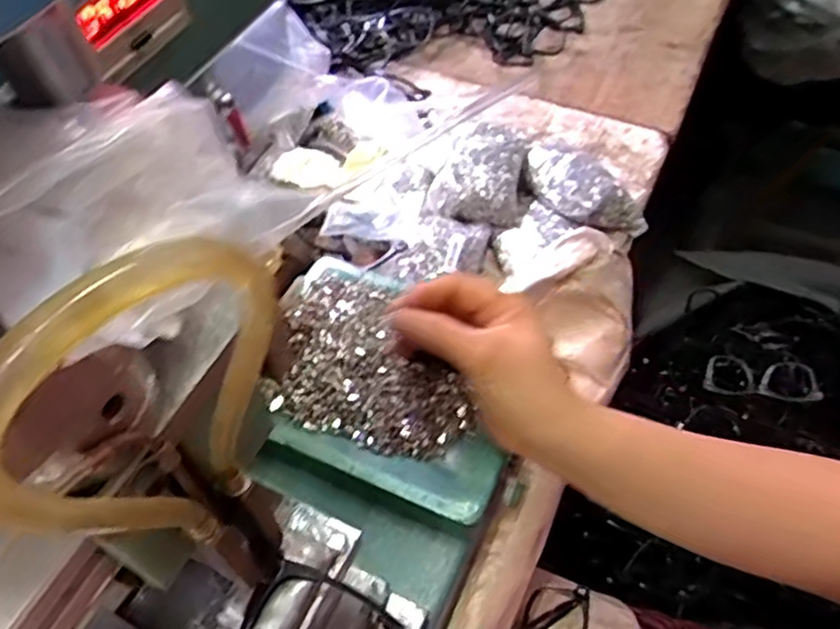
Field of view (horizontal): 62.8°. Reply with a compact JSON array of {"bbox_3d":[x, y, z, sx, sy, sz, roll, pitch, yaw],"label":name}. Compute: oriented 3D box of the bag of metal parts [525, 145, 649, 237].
[{"bbox_3d":[0.146,-0.117,0.627,0.077,0.040,0.122,-29,60,-18],"label":"bag of metal parts"}]

